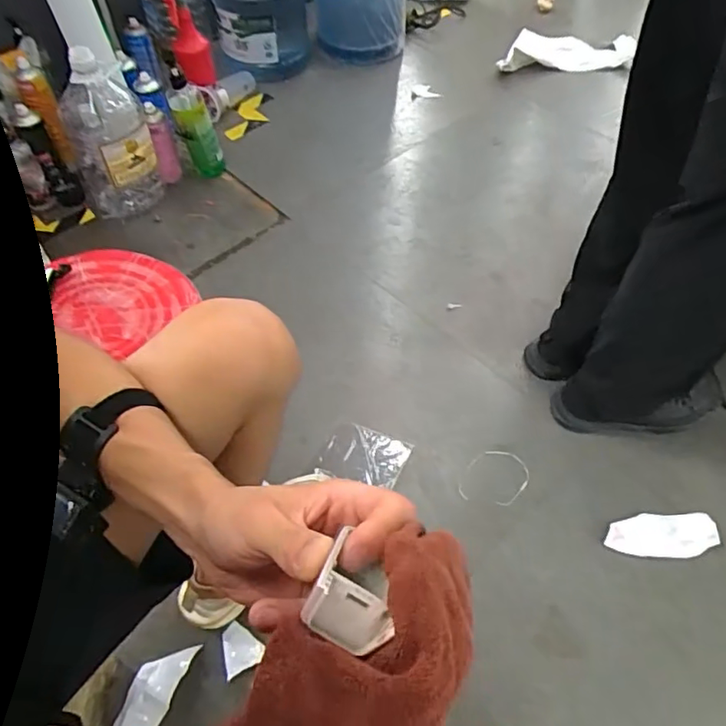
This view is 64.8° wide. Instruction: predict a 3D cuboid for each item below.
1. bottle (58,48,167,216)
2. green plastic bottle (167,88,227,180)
[{"bbox_3d":[-0.545,-0.479,1.225,0.168,0.335,0.142,-24,58,-15],"label":"bottle"},{"bbox_3d":[-0.377,-0.516,1.324,0.084,0.214,0.063,-14,56,-11],"label":"green plastic bottle"}]

